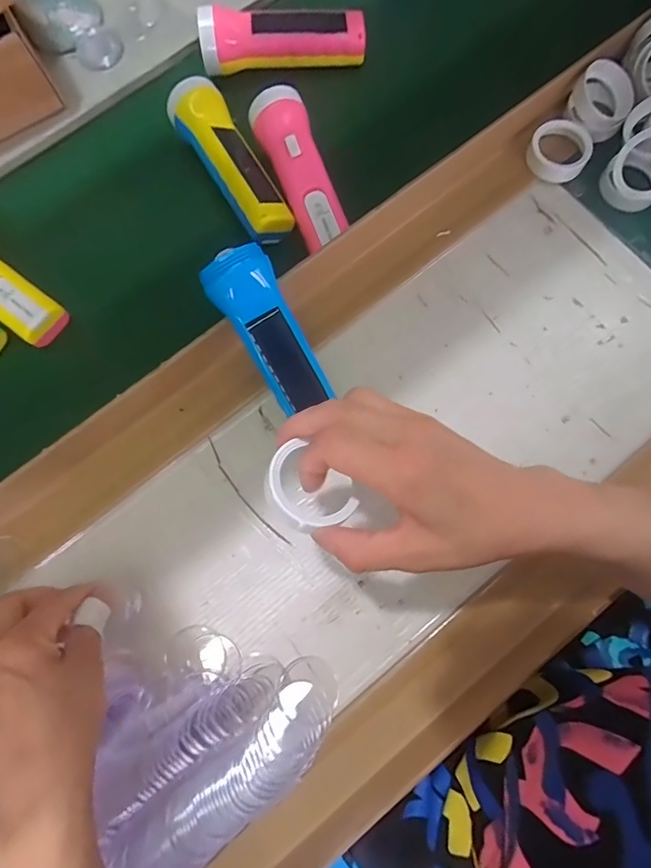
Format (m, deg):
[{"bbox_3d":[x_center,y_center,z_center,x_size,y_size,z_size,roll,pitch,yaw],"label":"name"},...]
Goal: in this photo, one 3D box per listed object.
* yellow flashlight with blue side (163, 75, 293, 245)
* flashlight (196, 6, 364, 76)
[{"bbox_3d":[-0.087,-0.249,0.430,0.048,0.043,0.171,-31,79,-5],"label":"yellow flashlight with blue side"},{"bbox_3d":[-0.042,-0.390,0.456,0.157,0.054,0.046,-5,78,1],"label":"flashlight"}]

